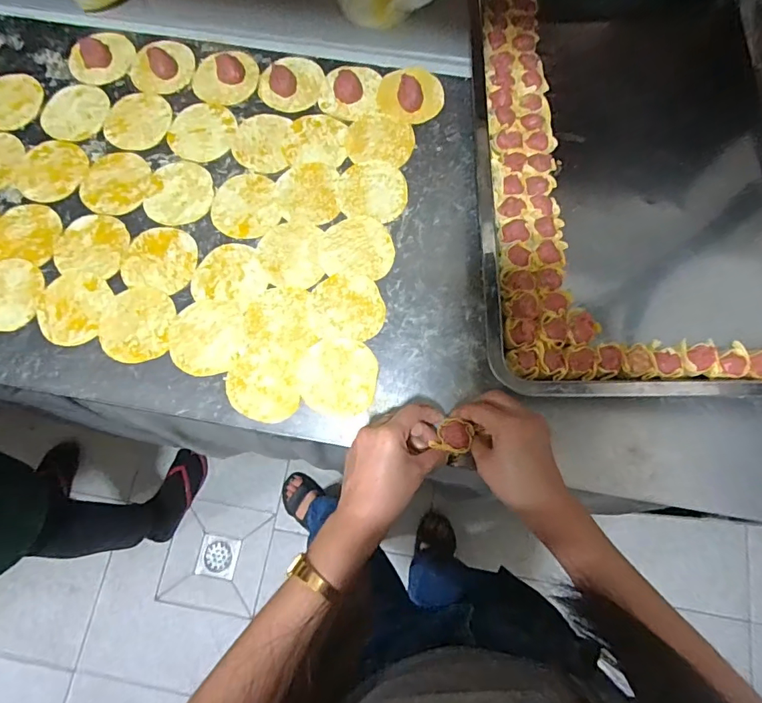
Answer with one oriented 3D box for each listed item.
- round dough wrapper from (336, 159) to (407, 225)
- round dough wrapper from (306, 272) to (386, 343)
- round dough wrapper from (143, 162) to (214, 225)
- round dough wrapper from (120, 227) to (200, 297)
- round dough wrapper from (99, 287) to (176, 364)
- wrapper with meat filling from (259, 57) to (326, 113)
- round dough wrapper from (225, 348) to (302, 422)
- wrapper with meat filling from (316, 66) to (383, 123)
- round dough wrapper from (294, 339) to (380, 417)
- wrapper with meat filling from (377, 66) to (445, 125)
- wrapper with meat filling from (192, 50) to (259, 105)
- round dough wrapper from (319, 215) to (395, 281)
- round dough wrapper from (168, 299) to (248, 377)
[{"bbox_3d":[-0.010,-0.193,0.558,0.082,0.004,0.079,0,74,0],"label":"round dough wrapper"},{"bbox_3d":[-0.037,-0.051,0.518,0.082,0.004,0.076,0,74,0],"label":"round dough wrapper"},{"bbox_3d":[-0.239,-0.188,0.559,0.077,0.004,0.082,0,74,0],"label":"round dough wrapper"},{"bbox_3d":[-0.251,-0.106,0.535,0.080,0.004,0.075,0,74,0],"label":"round dough wrapper"},{"bbox_3d":[-0.267,-0.030,0.512,0.078,0.004,0.083,0,74,0],"label":"round dough wrapper"},{"bbox_3d":[-0.113,-0.342,0.595,0.081,0.016,0.078,0,74,0],"label":"wrapper with meat filling"},{"bbox_3d":[-0.123,0.035,0.494,0.074,0.007,0.078,0,74,0],"label":"round dough wrapper"},{"bbox_3d":[-0.039,-0.329,0.590,0.073,0.017,0.079,0,74,0],"label":"wrapper with meat filling"},{"bbox_3d":[-0.045,0.025,0.496,0.082,0.006,0.081,0,74,0],"label":"round dough wrapper"},{"bbox_3d":[0.037,-0.325,0.588,0.081,0.023,0.075,5,74,1],"label":"wrapper with meat filling"},{"bbox_3d":[-0.198,-0.350,0.598,0.082,0.021,0.069,-19,75,-5],"label":"wrapper with meat filling"},{"bbox_3d":[-0.026,-0.121,0.538,0.081,0.004,0.075,0,74,0],"label":"round dough wrapper"},{"bbox_3d":[-0.186,-0.016,0.509,0.081,0.005,0.081,0,74,0],"label":"round dough wrapper"}]

